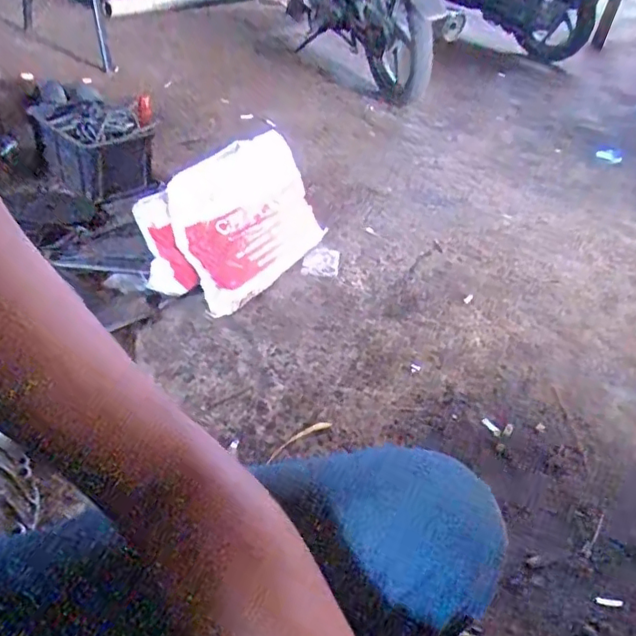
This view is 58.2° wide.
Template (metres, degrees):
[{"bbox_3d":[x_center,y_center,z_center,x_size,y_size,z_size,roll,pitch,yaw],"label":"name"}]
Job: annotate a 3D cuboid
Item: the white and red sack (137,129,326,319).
[{"bbox_3d":[-0.191,-0.232,1.375,0.310,0.217,0.494,27,43,20],"label":"white and red sack"}]

